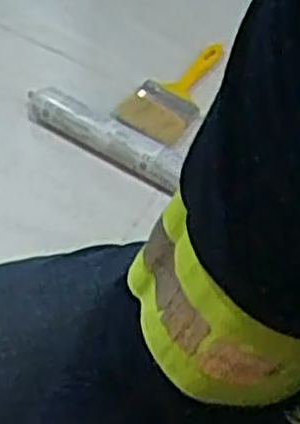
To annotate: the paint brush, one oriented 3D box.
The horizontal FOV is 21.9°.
[{"bbox_3d":[0.041,-0.180,1.146,0.096,0.025,0.221,39,61,0],"label":"paint brush"}]

